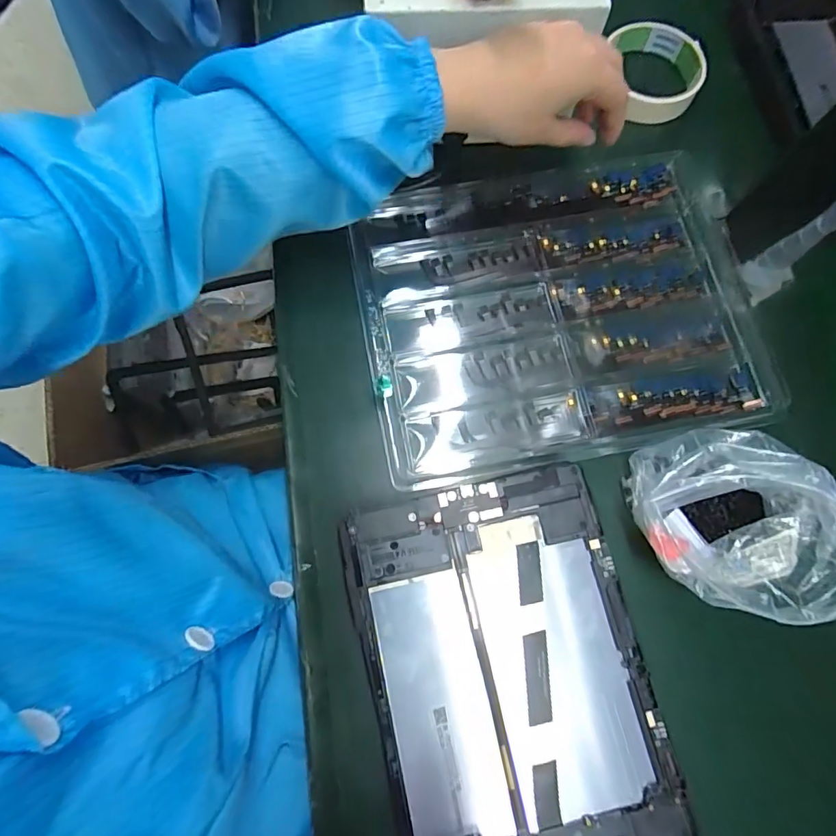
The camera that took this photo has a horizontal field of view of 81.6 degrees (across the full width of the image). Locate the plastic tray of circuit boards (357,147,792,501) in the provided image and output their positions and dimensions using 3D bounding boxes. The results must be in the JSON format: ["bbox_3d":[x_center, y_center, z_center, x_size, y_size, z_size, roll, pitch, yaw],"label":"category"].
[{"bbox_3d":[0.101,-0.081,0.352,0.280,0.021,0.218,-12,76,-6],"label":"plastic tray of circuit boards"}]

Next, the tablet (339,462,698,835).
[{"bbox_3d":[0.054,0.155,0.269,0.149,0.010,0.237,-13,76,-5],"label":"tablet"}]

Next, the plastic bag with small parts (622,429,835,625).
[{"bbox_3d":[0.189,0.061,0.287,0.099,0.056,0.114,-18,76,-6],"label":"plastic bag with small parts"}]

